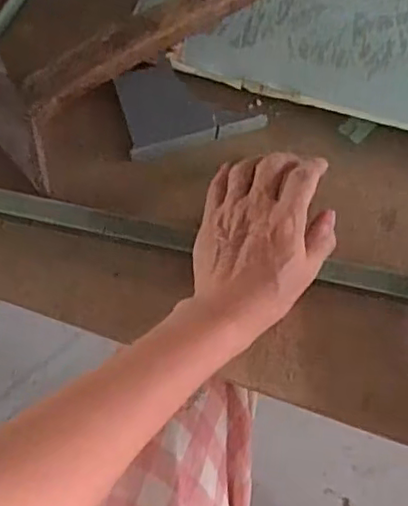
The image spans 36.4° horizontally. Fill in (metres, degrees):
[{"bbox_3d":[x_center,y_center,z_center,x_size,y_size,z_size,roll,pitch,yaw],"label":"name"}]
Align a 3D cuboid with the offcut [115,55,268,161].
[{"bbox_3d":[-0.013,-0.117,0.482,0.100,0.006,0.074,-17,73,-6],"label":"offcut"}]

